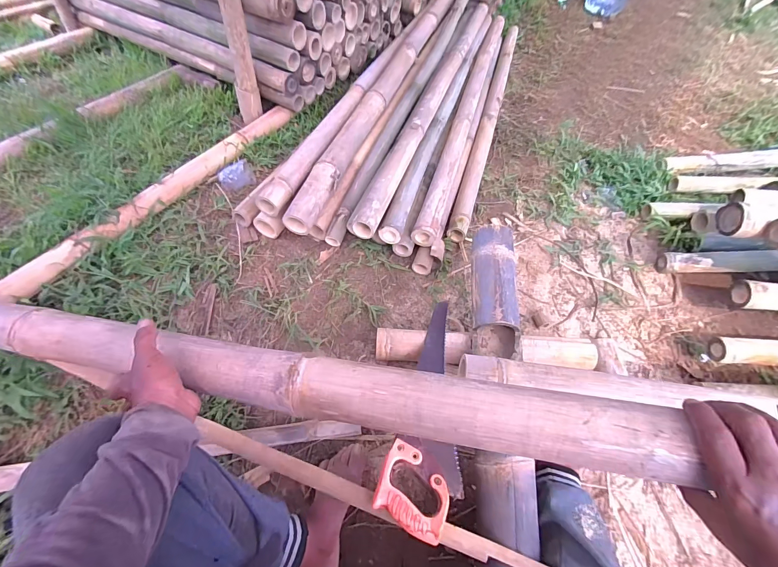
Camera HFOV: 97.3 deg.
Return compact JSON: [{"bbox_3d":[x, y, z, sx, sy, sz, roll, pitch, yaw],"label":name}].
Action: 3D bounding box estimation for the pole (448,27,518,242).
[{"bbox_3d":[0.455,-0.787,1.488,0.069,0.062,1.738,17,54,7],"label":"pole"}]

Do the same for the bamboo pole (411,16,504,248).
[{"bbox_3d":[0.349,-0.780,1.399,0.082,0.065,1.750,17,55,5],"label":"bamboo pole"}]

